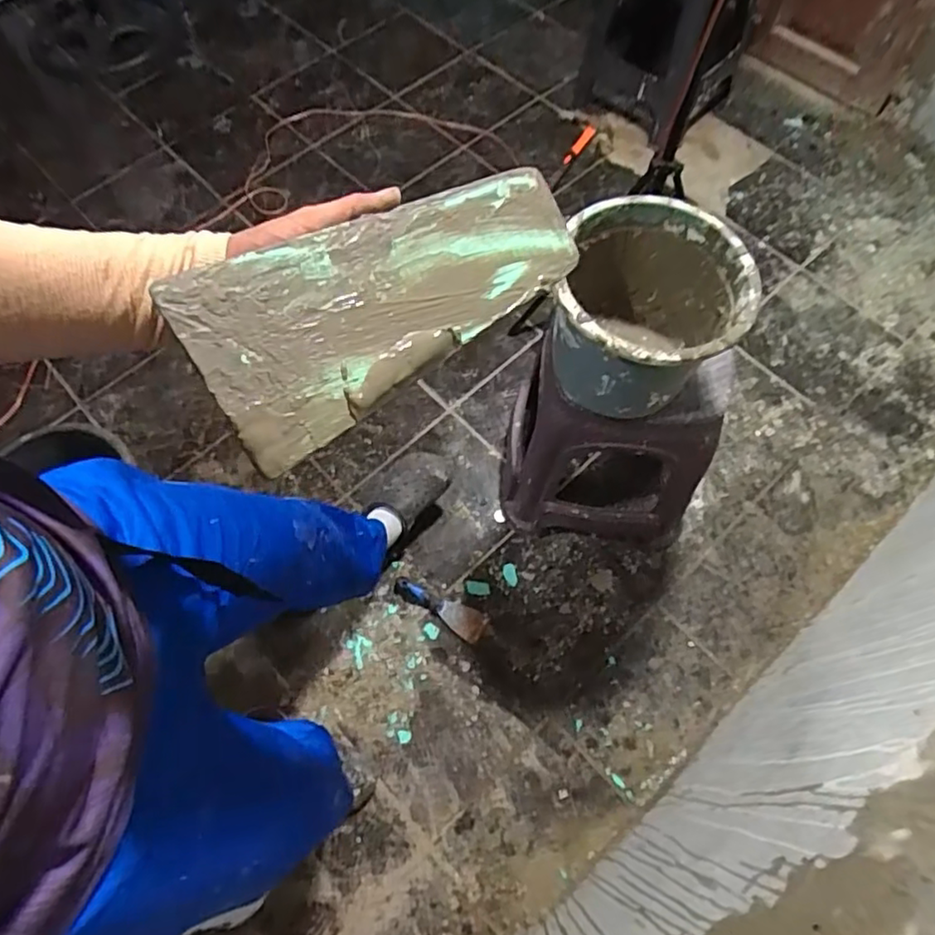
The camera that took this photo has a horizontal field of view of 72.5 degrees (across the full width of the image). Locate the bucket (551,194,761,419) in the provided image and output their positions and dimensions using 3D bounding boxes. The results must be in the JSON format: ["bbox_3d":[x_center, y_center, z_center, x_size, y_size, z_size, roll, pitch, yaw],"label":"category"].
[{"bbox_3d":[0.236,-0.198,0.865,0.225,0.205,0.239,0,65,1],"label":"bucket"}]

